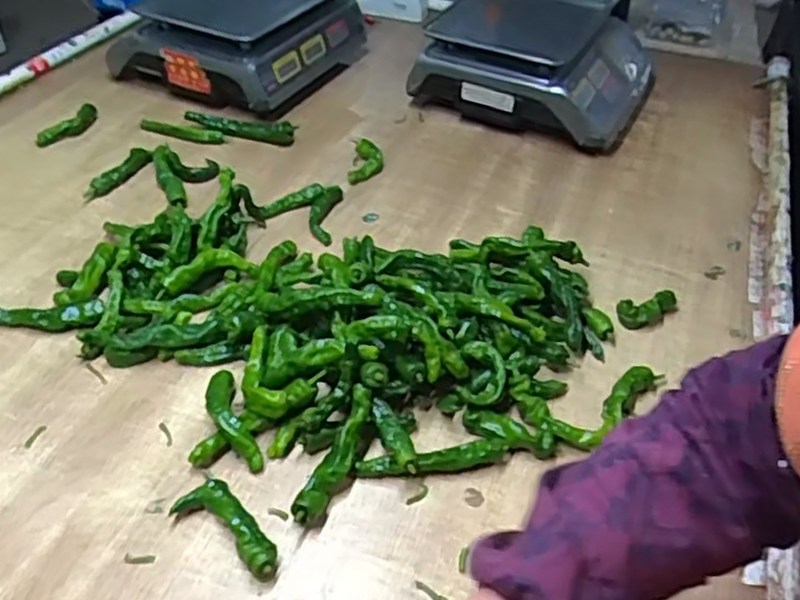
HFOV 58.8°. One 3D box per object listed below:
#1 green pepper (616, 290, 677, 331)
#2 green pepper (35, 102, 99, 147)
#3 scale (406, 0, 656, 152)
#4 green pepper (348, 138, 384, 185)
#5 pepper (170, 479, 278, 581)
[{"bbox_3d":[0.284,0.008,0.807,0.077,0.020,0.035,-22,47,-25],"label":"green pepper"},{"bbox_3d":[-0.496,-0.266,1.073,0.033,0.031,0.111,17,44,16],"label":"green pepper"},{"bbox_3d":[0.240,-0.428,1.197,0.350,0.117,0.398,19,44,18],"label":"scale"},{"bbox_3d":[-0.047,-0.201,1.022,0.045,0.022,0.087,6,42,4],"label":"green pepper"},{"bbox_3d":[-0.139,0.187,0.590,0.108,0.026,0.040,26,47,25],"label":"pepper"}]

